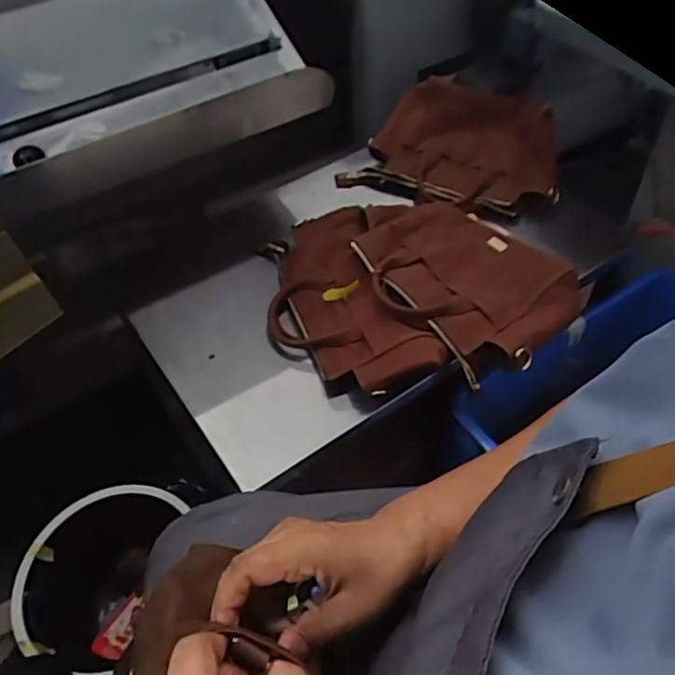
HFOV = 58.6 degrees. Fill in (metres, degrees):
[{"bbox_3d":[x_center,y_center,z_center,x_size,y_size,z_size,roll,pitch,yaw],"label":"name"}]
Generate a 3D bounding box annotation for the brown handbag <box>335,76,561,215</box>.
[{"bbox_3d":[0.223,-0.334,1.028,0.316,0.100,0.310,23,56,21],"label":"brown handbag"}]

